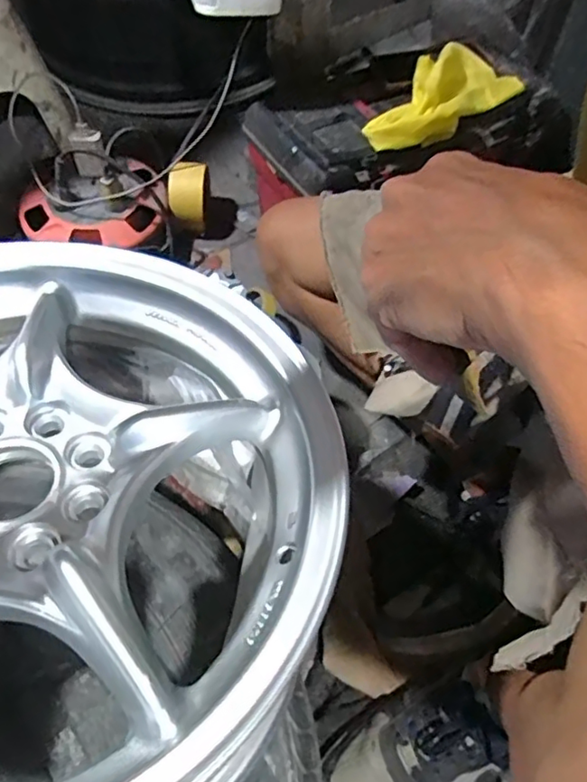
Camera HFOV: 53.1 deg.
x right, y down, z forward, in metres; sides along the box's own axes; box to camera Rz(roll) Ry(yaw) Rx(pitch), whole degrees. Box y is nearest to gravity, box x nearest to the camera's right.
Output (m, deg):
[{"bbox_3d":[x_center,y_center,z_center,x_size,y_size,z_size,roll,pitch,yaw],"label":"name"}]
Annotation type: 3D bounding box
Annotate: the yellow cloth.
[{"bbox_3d":[0.186,-0.386,0.757,0.252,0.042,0.110,-38,68,-22],"label":"yellow cloth"}]

